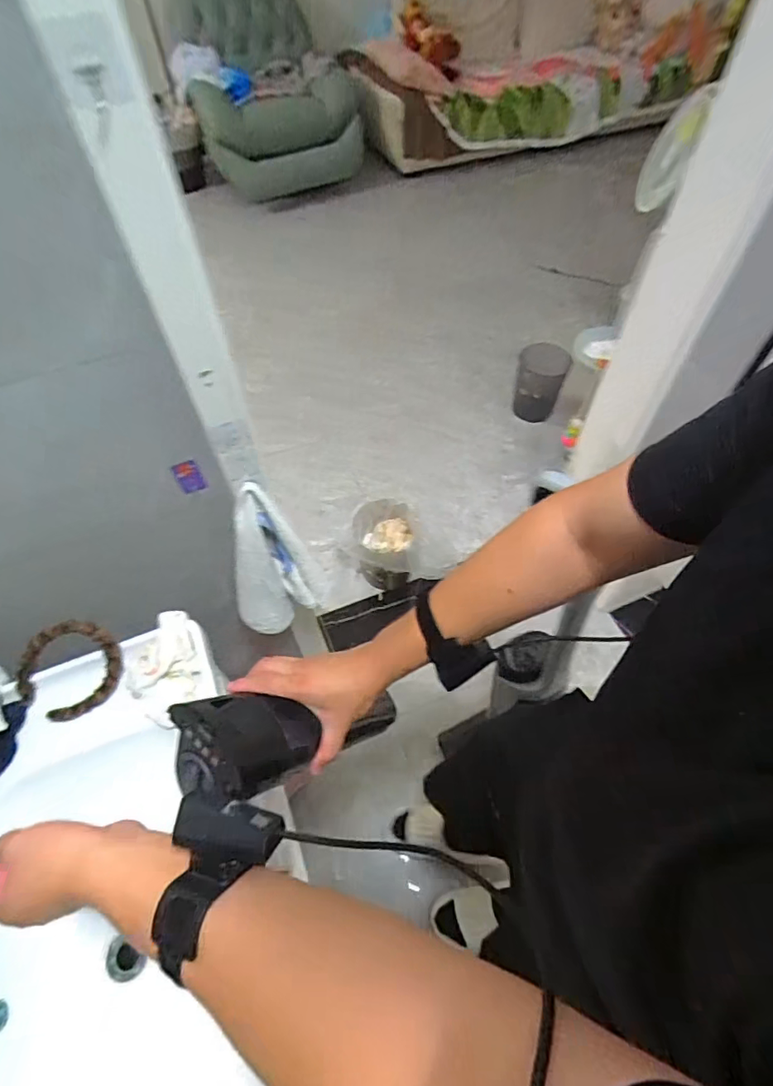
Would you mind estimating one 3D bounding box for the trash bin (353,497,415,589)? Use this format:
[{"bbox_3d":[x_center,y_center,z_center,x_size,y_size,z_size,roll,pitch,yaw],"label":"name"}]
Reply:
[{"bbox_3d":[-0.011,0.019,1.697,0.193,0.241,0.217,-1,56,1],"label":"trash bin"}]

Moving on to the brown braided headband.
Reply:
[{"bbox_3d":[-0.493,0.197,0.787,0.149,0.020,0.146,-1,93,-10],"label":"brown braided headband"}]

